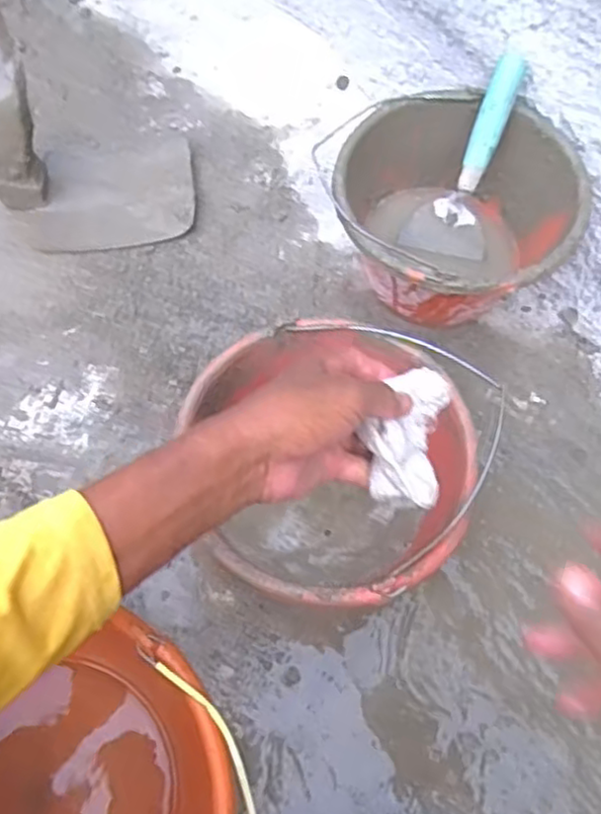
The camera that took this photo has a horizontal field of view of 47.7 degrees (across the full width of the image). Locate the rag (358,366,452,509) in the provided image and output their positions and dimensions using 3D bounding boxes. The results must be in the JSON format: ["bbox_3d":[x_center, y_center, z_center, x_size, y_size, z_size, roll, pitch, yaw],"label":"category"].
[{"bbox_3d":[0.072,0.020,0.455,0.053,0.039,0.091,18,67,6],"label":"rag"}]

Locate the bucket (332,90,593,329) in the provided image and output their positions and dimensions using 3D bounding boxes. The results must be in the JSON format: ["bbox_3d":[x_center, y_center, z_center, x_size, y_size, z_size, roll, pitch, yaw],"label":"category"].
[{"bbox_3d":[0.157,-0.189,0.744,0.235,0.175,0.242,3,64,-5],"label":"bucket"}]

